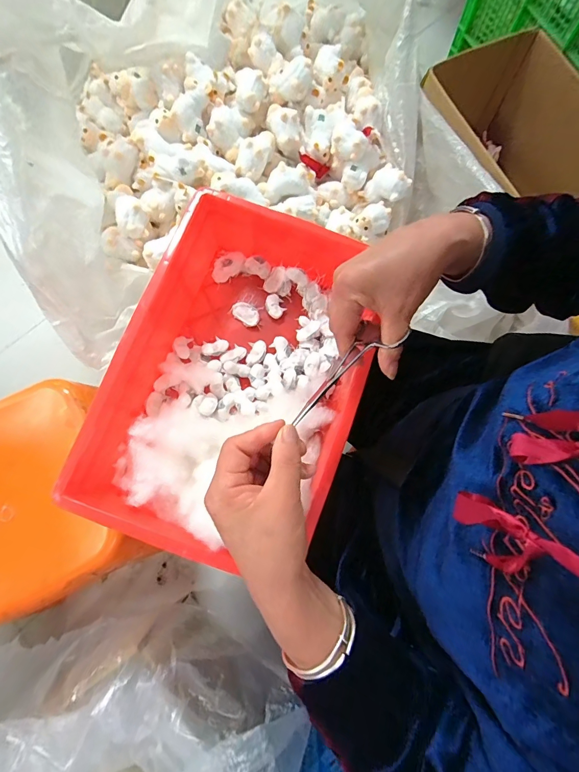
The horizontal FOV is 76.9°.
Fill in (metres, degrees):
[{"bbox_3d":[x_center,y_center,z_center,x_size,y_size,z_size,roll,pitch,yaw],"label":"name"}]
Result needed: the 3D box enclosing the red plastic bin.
[{"bbox_3d":[-0.058,-0.010,0.409,0.213,0.091,0.358,19,77,6],"label":"red plastic bin"}]

